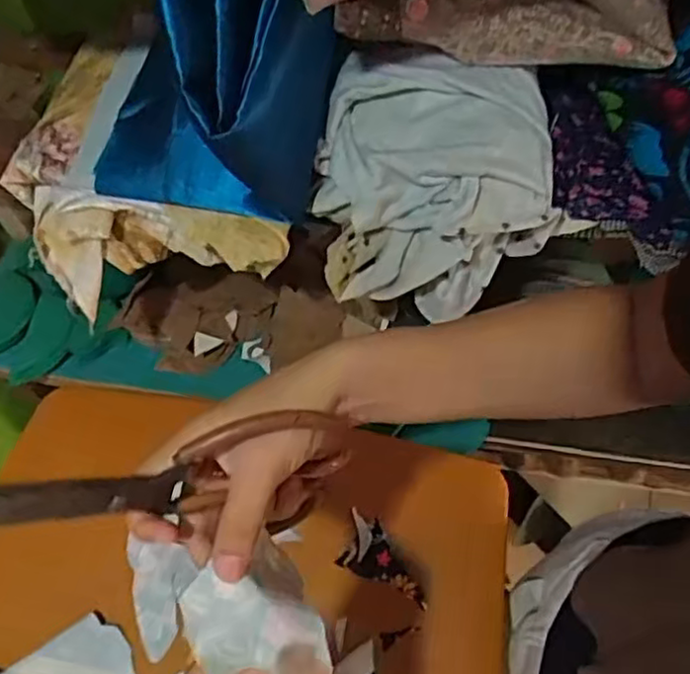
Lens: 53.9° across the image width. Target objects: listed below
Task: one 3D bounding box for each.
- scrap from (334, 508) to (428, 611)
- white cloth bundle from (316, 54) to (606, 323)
[{"bbox_3d":[0.037,0.186,0.576,0.083,0.008,0.049,21,61,17],"label":"scrap"},{"bbox_3d":[0.083,-0.120,0.564,0.207,0.162,0.131,6,58,8],"label":"white cloth bundle"}]

